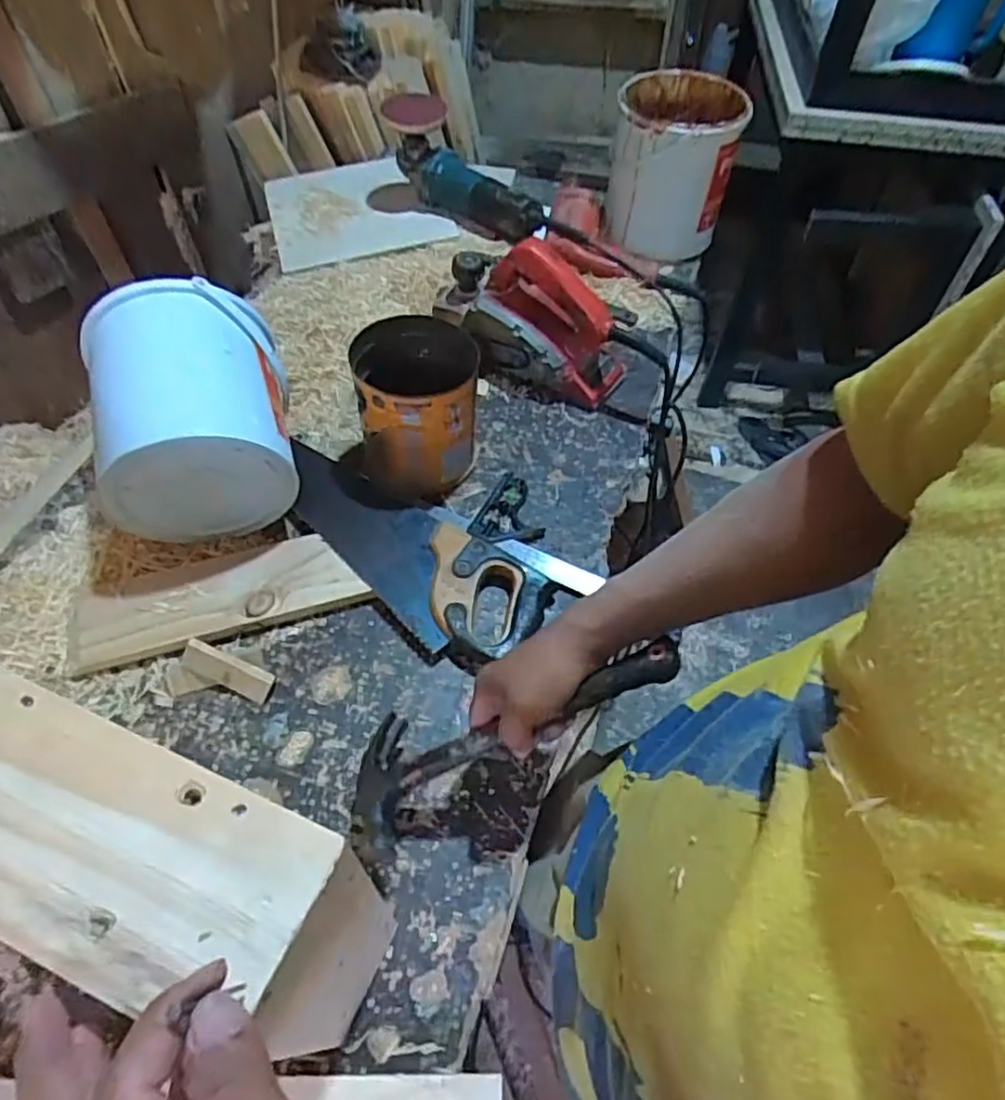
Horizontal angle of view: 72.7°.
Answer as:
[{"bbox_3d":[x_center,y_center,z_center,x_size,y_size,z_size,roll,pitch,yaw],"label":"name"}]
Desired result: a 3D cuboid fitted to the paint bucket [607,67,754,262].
[{"bbox_3d":[0.249,-0.565,1.007,0.175,0.194,0.192,7,51,5],"label":"paint bucket"}]

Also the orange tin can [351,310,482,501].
[{"bbox_3d":[-0.093,-0.153,0.743,0.120,0.141,0.122,-4,54,-5],"label":"orange tin can"}]

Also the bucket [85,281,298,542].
[{"bbox_3d":[-0.305,-0.128,0.689,0.172,0.191,0.190,-10,55,-10],"label":"bucket"}]

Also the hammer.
[{"bbox_3d":[-0.003,0.147,0.520,0.299,0.051,0.115,-28,54,16],"label":"hammer"}]

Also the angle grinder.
[{"bbox_3d":[-0.061,-0.547,1.000,0.085,0.134,0.285,-32,57,-24],"label":"angle grinder"}]

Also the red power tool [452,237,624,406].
[{"bbox_3d":[0.033,-0.284,0.829,0.232,0.152,0.097,18,53,15],"label":"red power tool"}]

